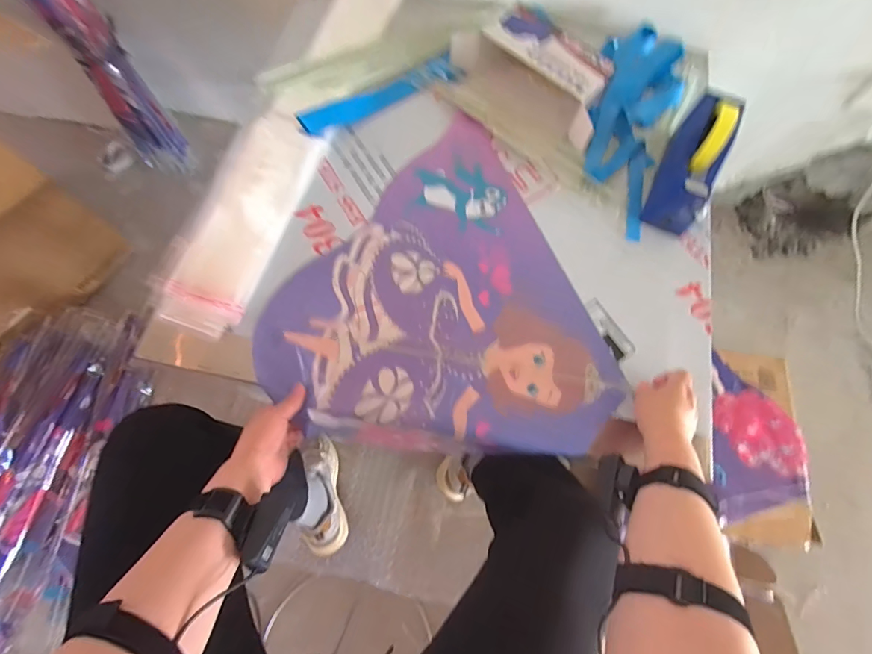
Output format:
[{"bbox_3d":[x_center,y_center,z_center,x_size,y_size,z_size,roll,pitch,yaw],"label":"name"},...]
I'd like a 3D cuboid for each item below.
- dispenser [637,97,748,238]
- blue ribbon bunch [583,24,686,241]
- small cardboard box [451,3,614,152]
[{"bbox_3d":[0.395,-0.255,0.639,0.066,0.121,0.196,23,73,5],"label":"dispenser"},{"bbox_3d":[0.338,-0.360,0.713,0.152,0.040,0.438,17,73,3],"label":"blue ribbon bunch"},{"bbox_3d":[0.169,-0.432,0.707,0.280,0.078,0.141,39,75,10],"label":"small cardboard box"}]

